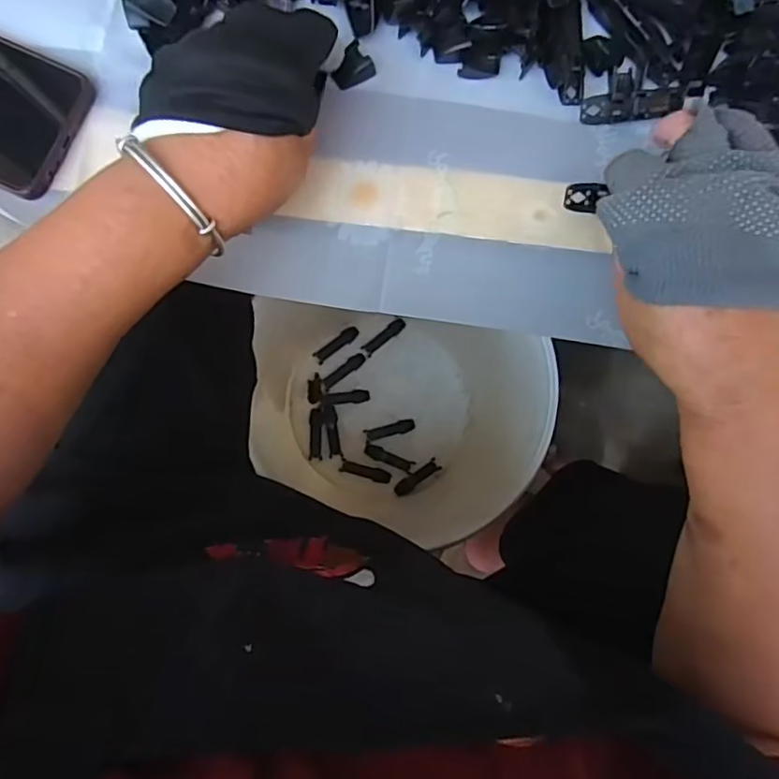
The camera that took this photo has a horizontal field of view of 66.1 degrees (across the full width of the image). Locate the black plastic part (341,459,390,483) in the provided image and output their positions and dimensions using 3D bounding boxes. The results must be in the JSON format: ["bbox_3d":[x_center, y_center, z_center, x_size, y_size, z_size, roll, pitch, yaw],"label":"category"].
[{"bbox_3d":[-0.033,0.111,0.811,0.069,0.004,0.019,16,85,-2],"label":"black plastic part"}]

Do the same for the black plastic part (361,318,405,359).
[{"bbox_3d":[-0.007,-0.073,0.835,0.069,0.007,0.019,-41,89,-6],"label":"black plastic part"}]

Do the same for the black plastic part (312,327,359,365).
[{"bbox_3d":[-0.073,-0.063,0.826,0.070,0.009,0.019,-39,89,-6],"label":"black plastic part"}]

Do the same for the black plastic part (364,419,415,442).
[{"bbox_3d":[0.001,0.055,0.820,0.069,0.010,0.017,-15,86,-5],"label":"black plastic part"}]

